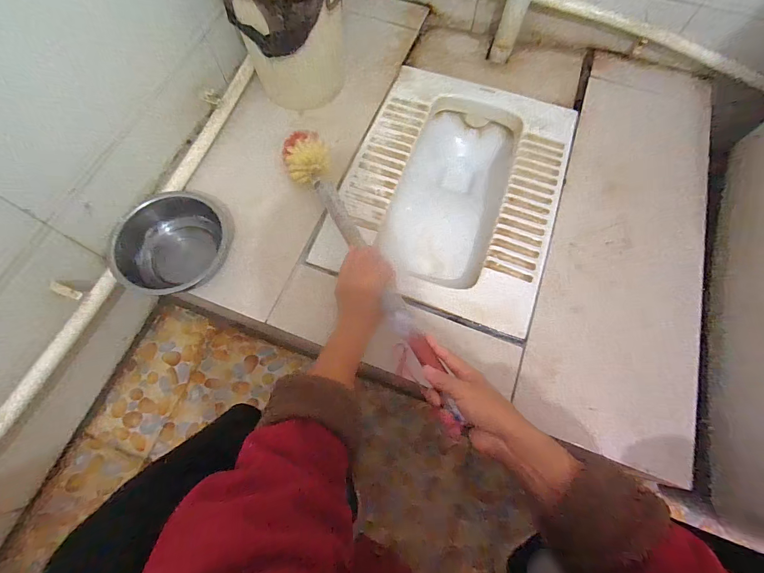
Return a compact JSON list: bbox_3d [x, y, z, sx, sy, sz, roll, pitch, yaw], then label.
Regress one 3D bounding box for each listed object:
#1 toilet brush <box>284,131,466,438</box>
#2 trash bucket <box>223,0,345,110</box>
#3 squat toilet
[{"bbox_3d":[-0.029,-0.046,0.547,0.082,0.098,0.567,-25,61,-9],"label":"toilet brush"},{"bbox_3d":[-0.172,-0.498,0.661,0.205,0.252,0.212,0,69,0],"label":"trash bucket"},{"bbox_3d":[0.147,-0.186,0.753,0.395,0.173,0.531,20,70,7],"label":"squat toilet"}]

